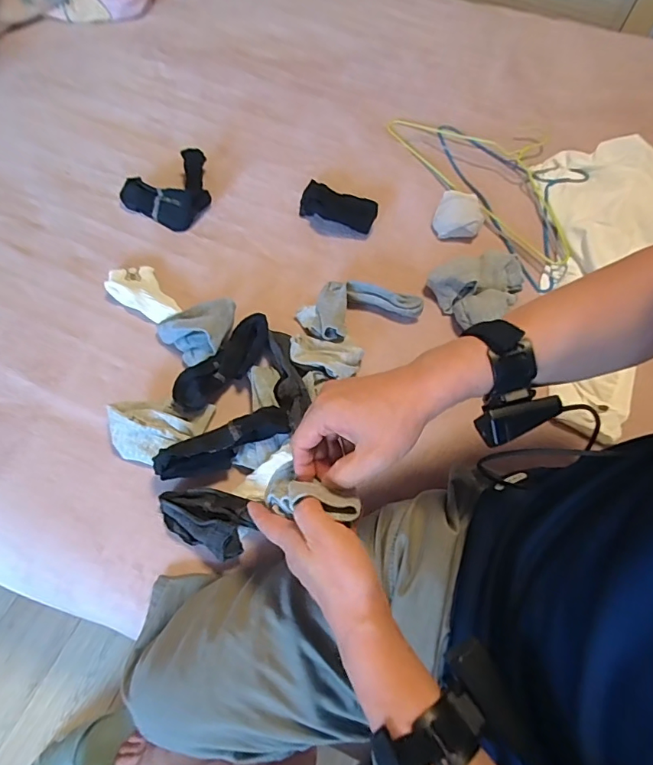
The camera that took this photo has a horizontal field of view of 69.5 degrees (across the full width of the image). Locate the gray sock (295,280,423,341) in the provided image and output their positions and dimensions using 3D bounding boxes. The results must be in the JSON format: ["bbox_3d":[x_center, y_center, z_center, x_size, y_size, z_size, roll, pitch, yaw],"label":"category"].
[{"bbox_3d":[0.046,-0.110,0.679,0.169,0.040,0.088,-21,64,-15],"label":"gray sock"}]

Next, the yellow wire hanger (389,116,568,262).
[{"bbox_3d":[0.321,-0.385,0.848,0.224,0.029,0.432,-27,65,-17],"label":"yellow wire hanger"}]

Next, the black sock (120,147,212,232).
[{"bbox_3d":[-0.243,-0.315,0.770,0.159,0.045,0.112,-38,69,-22],"label":"black sock"}]

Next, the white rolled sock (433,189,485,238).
[{"bbox_3d":[0.219,-0.278,0.782,0.079,0.038,0.078,13,60,4],"label":"white rolled sock"}]

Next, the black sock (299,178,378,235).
[{"bbox_3d":[0.019,-0.289,0.775,0.132,0.033,0.088,21,61,8],"label":"black sock"}]

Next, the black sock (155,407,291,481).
[{"bbox_3d":[-0.120,0.073,0.557,0.159,0.055,0.046,-17,63,-13],"label":"black sock"}]

